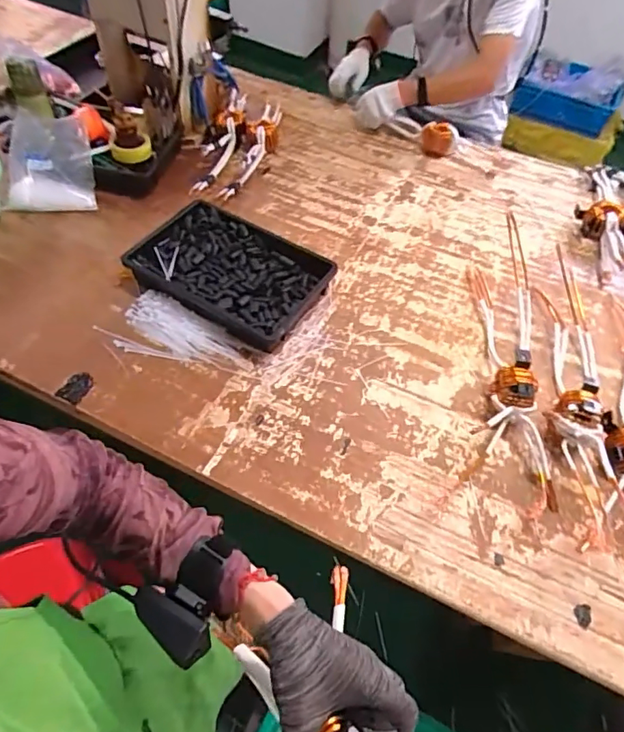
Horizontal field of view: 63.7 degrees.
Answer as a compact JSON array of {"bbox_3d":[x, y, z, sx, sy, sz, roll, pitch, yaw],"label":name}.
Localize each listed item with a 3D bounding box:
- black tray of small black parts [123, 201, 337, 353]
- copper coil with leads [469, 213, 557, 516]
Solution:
[{"bbox_3d":[-0.172,-0.193,1.035,0.371,0.077,0.243,25,56,15],"label":"black tray of small black parts"},{"bbox_3d":[0.386,-0.079,0.969,0.116,0.096,0.686,10,54,4],"label":"copper coil with leads"}]

